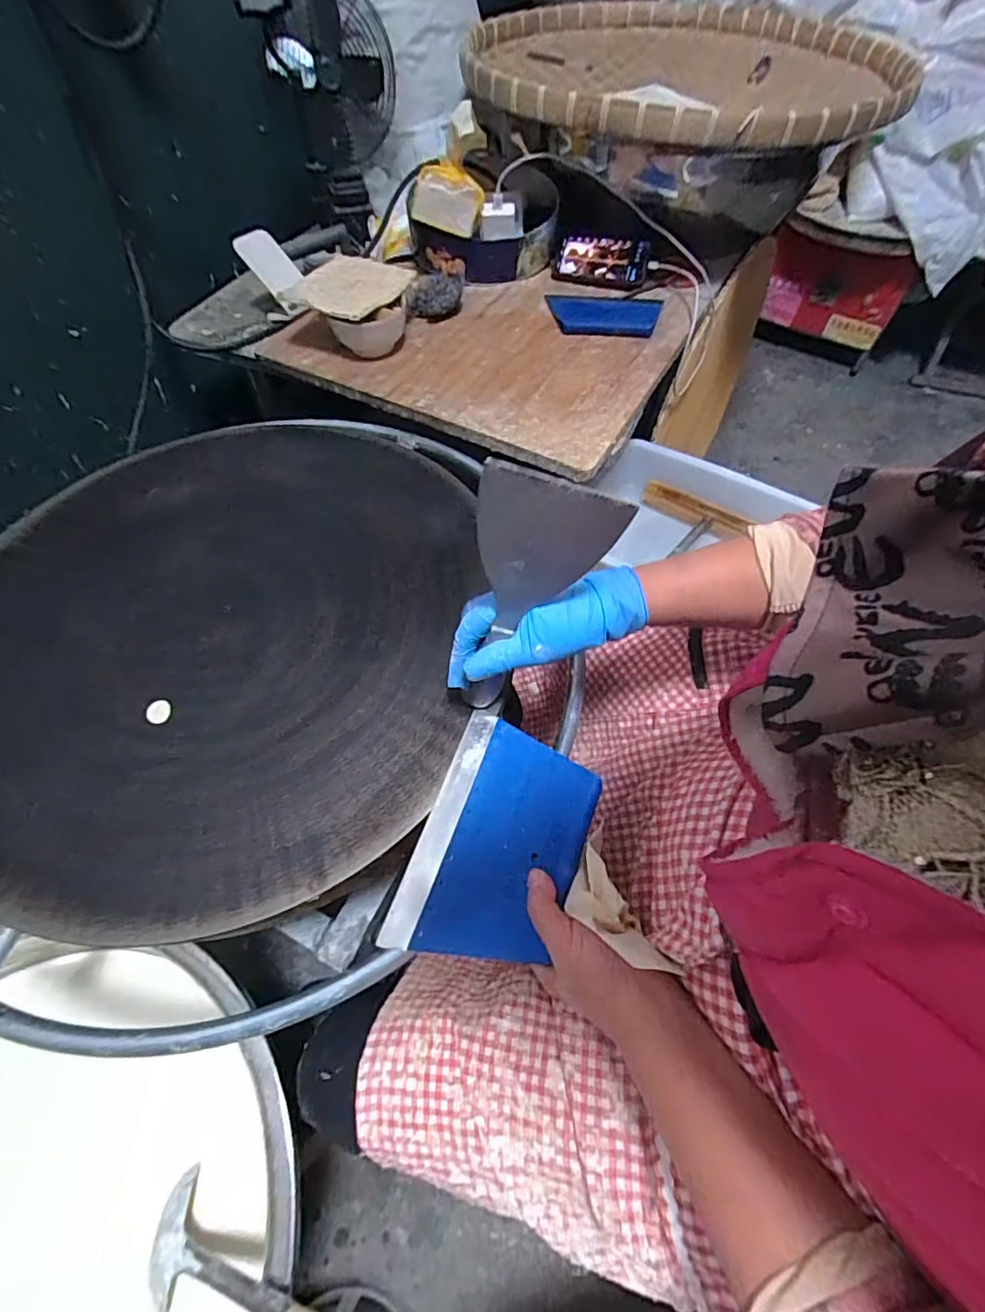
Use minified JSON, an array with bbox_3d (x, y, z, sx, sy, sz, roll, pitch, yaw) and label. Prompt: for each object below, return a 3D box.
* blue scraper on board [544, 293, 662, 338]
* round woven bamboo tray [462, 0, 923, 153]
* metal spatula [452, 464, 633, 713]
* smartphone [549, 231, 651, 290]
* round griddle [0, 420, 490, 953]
[{"bbox_3d":[0.177,-0.552,0.842,0.180,0.013,0.135,10,59,6],"label":"blue scraper on board"},{"bbox_3d":[0.317,-0.960,0.861,0.723,0.080,0.712,0,58,0],"label":"round woven bamboo tray"},{"bbox_3d":[0.022,-0.032,0.388,0.093,0.220,0.015,10,47,-6],"label":"metal spatula"},{"bbox_3d":[0.185,-0.680,0.895,0.160,0.074,0.013,14,23,11],"label":"smartphone"},{"bbox_3d":[-0.272,-0.041,0.524,0.500,0.020,0.569,-3,58,-2],"label":"round griddle"}]

